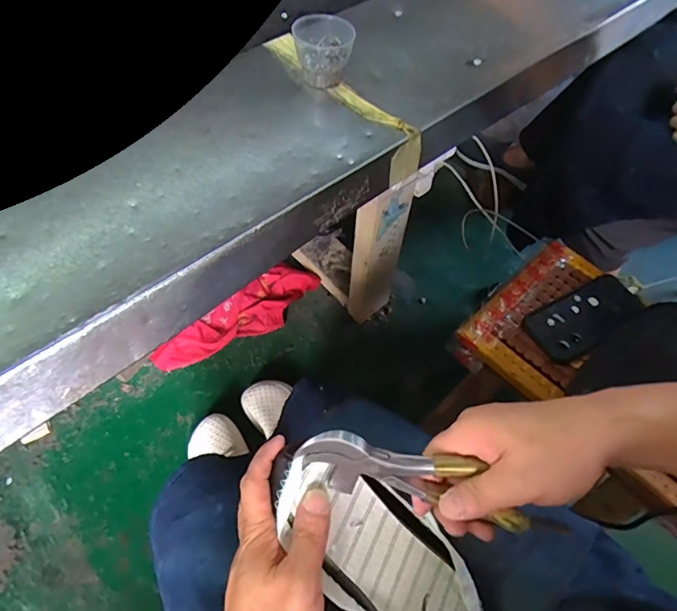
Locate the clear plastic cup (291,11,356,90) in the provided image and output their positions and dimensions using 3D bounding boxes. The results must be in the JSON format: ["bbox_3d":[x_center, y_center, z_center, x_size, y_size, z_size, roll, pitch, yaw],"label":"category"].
[{"bbox_3d":[-0.016,-0.270,0.500,0.062,0.051,0.056,1,59,-1],"label":"clear plastic cup"}]

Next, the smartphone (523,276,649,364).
[{"bbox_3d":[0.341,0.014,0.643,0.168,0.016,0.079,-26,63,-16],"label":"smartphone"}]

